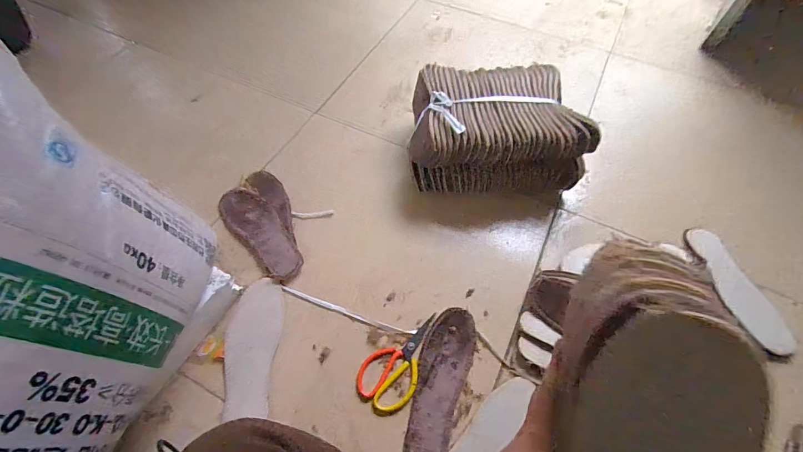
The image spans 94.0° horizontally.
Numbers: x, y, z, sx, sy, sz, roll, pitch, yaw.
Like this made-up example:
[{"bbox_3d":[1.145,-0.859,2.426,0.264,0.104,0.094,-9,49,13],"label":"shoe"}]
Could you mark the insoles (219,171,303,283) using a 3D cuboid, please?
[{"bbox_3d":[-0.271,-0.002,0.730,0.122,0.018,0.256,-22,62,-14],"label":"insoles"}]

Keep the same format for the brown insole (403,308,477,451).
[{"bbox_3d":[0.060,0.246,0.591,0.079,0.013,0.238,18,60,9],"label":"brown insole"}]

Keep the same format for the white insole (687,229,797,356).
[{"bbox_3d":[0.597,0.110,0.669,0.064,0.019,0.235,-20,62,2],"label":"white insole"}]

